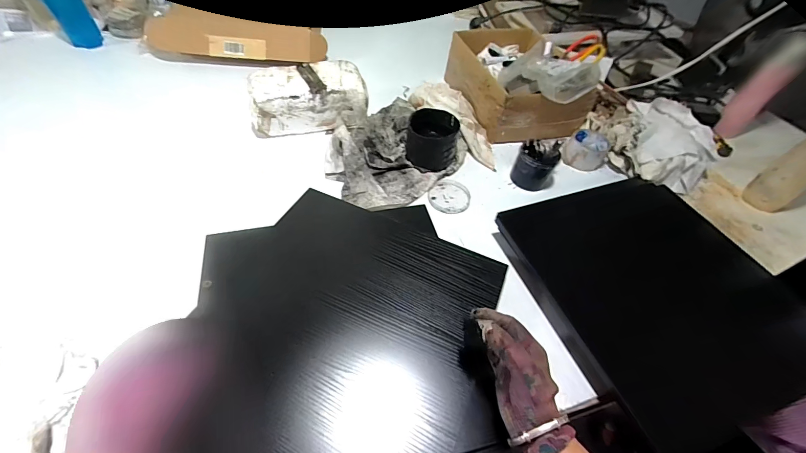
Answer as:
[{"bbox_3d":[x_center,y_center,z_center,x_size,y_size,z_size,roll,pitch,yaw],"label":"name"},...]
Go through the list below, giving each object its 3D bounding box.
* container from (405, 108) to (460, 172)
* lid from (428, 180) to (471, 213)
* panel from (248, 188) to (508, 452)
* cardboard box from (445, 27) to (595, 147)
[{"bbox_3d":[0.059,-0.181,0.716,0.096,0.083,0.112,8,51,2],"label":"container"},{"bbox_3d":[0.092,-0.059,0.677,0.081,0.007,0.081,2,51,-3],"label":"lid"},{"bbox_3d":[-0.066,0.132,0.466,0.345,0.027,0.374,21,52,12],"label":"panel"},{"bbox_3d":[0.287,-0.383,0.903,0.285,0.120,0.345,-10,53,-13],"label":"cardboard box"}]

